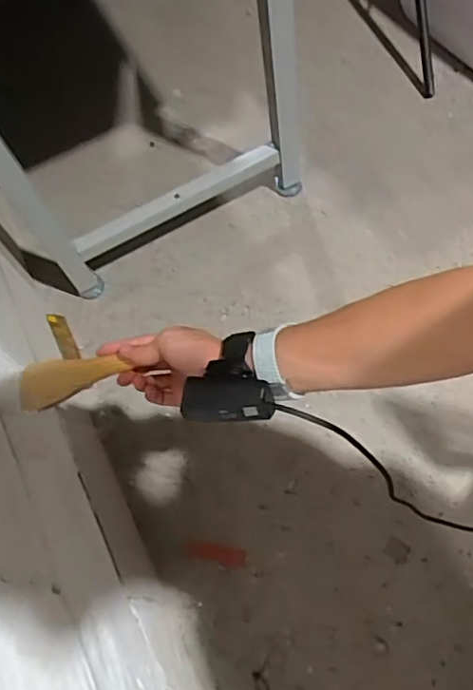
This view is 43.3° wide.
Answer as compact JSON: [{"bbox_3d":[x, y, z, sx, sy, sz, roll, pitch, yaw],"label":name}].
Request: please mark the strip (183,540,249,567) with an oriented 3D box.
[{"bbox_3d":[-0.031,0.316,0.908,0.094,0.004,0.028,8,66,12],"label":"strip"}]

